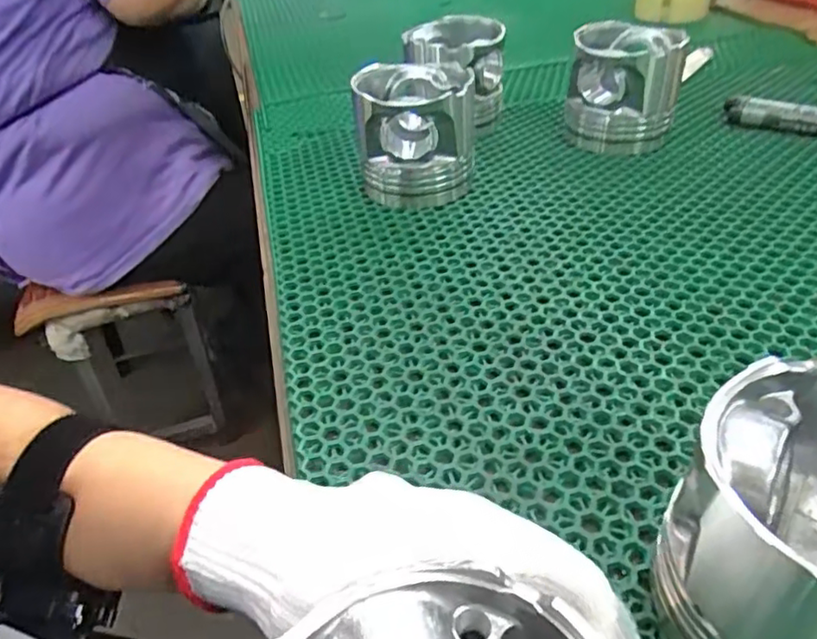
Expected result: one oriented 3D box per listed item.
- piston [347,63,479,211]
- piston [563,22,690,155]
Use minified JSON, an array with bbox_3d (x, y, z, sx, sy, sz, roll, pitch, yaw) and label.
[{"bbox_3d":[0.005,-0.152,0.507,0.092,0.087,0.093,-6,39,0],"label":"piston"},{"bbox_3d":[0.196,-0.212,0.564,0.093,0.091,0.092,8,41,16],"label":"piston"}]

